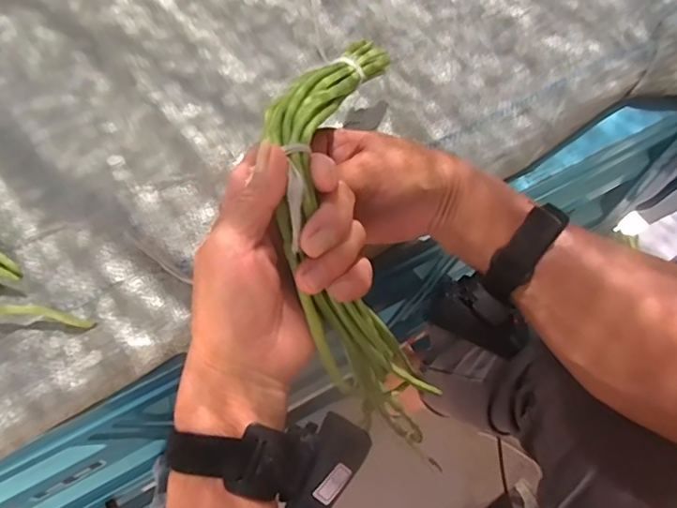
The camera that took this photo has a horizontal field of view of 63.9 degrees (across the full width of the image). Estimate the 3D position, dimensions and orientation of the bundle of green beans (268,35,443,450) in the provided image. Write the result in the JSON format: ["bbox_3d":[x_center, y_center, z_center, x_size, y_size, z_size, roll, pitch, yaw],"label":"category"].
[{"bbox_3d":[0.008,-0.033,0.357,0.103,0.115,0.296,-6,78,-5],"label":"bundle of green beans"}]

